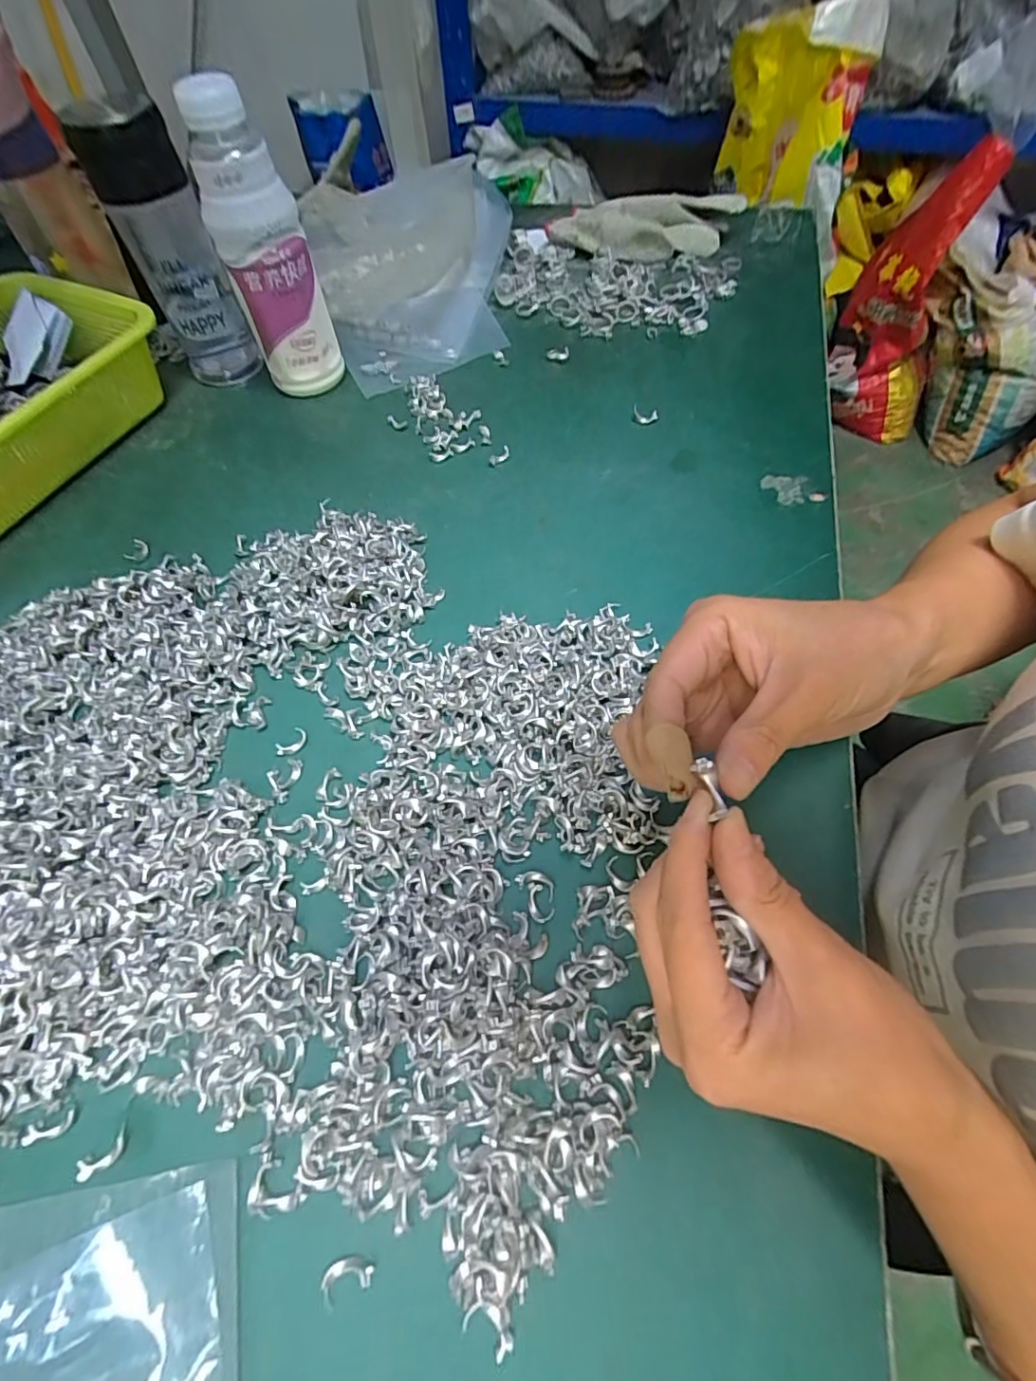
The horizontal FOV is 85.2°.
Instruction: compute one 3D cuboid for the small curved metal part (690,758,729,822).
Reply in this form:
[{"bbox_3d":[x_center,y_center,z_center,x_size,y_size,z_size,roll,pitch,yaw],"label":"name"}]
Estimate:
[{"bbox_3d":[0.060,0.030,0.178,0.006,0.005,0.018,-17,77,-8],"label":"small curved metal part"}]

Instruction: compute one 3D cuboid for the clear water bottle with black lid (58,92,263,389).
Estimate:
[{"bbox_3d":[-0.278,-0.352,0.463,0.062,0.195,0.058,-32,63,-16],"label":"clear water bottle with black lid"}]

